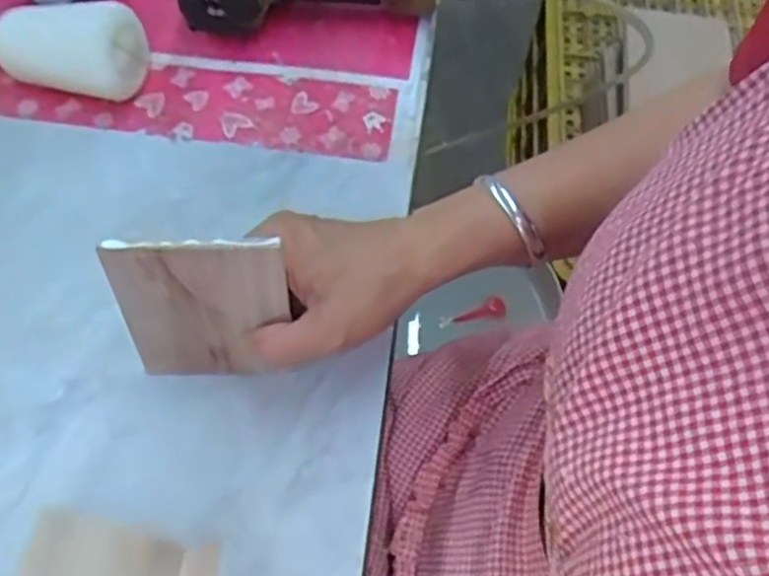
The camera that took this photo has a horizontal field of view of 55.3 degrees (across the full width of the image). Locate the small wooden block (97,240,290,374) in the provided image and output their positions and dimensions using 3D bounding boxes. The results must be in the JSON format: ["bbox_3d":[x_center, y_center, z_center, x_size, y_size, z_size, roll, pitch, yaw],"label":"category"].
[{"bbox_3d":[-0.094,0.015,0.388,0.084,0.108,0.007,0,48,-2],"label":"small wooden block"}]

